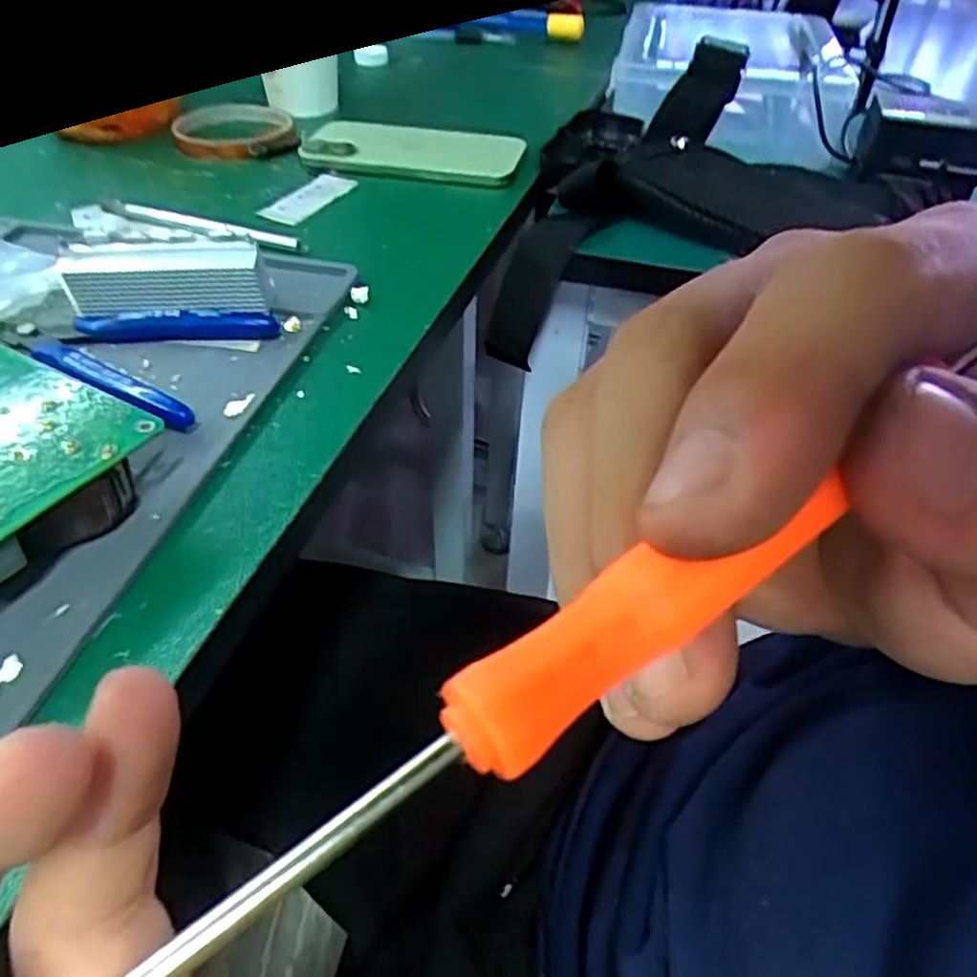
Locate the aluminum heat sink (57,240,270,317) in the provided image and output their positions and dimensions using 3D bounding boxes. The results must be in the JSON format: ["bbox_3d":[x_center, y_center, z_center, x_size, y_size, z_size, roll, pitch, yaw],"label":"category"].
[{"bbox_3d":[-0.149,-0.092,0.349,0.091,0.036,0.028,1,43,-2],"label":"aluminum heat sink"}]

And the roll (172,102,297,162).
[{"bbox_3d":[-0.179,-0.252,0.533,0.080,0.012,0.095,-10,44,-14],"label":"roll"}]

